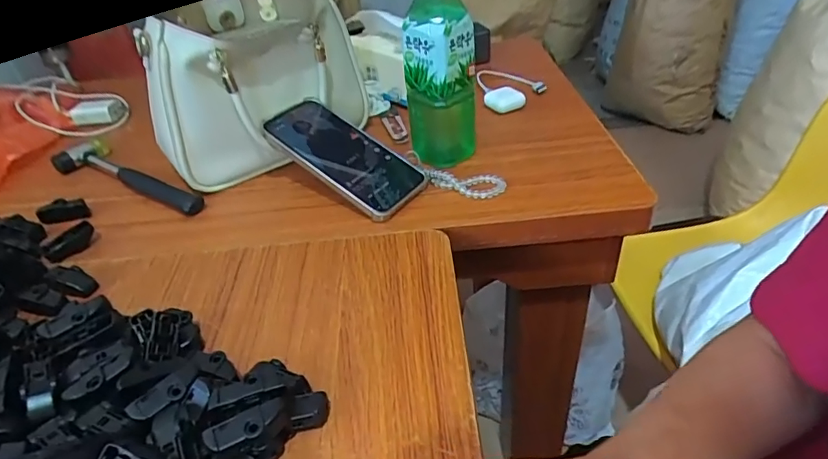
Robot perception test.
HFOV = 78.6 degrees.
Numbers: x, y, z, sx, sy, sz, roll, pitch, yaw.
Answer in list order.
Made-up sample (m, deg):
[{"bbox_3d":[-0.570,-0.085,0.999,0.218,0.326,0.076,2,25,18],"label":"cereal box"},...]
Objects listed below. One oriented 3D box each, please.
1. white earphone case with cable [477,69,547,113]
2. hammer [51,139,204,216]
[{"bbox_3d":[0.119,-0.193,0.695,0.097,0.025,0.094,27,48,35],"label":"white earphone case with cable"},{"bbox_3d":[-0.332,-0.062,0.582,0.250,0.019,0.058,20,45,29],"label":"hammer"}]

